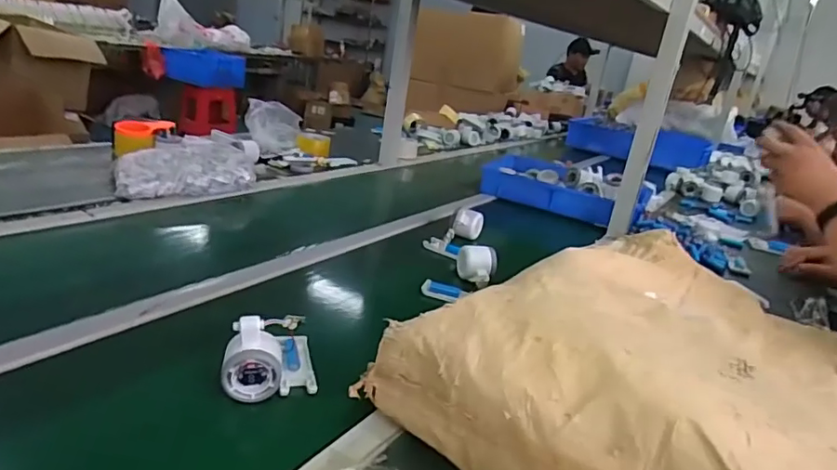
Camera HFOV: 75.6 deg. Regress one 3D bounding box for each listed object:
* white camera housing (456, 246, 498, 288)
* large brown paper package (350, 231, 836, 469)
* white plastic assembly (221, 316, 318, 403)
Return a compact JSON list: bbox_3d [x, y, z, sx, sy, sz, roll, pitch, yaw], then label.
[{"bbox_3d":[0.095,0.051,0.897,0.066,0.051,0.065,13,20,8],"label":"white camera housing"},{"bbox_3d":[0.340,0.123,0.656,0.423,0.123,0.690,24,27,35],"label":"large brown paper package"},{"bbox_3d":[-0.161,0.116,0.588,0.093,0.081,0.095,-1,23,-19],"label":"white plastic assembly"}]

